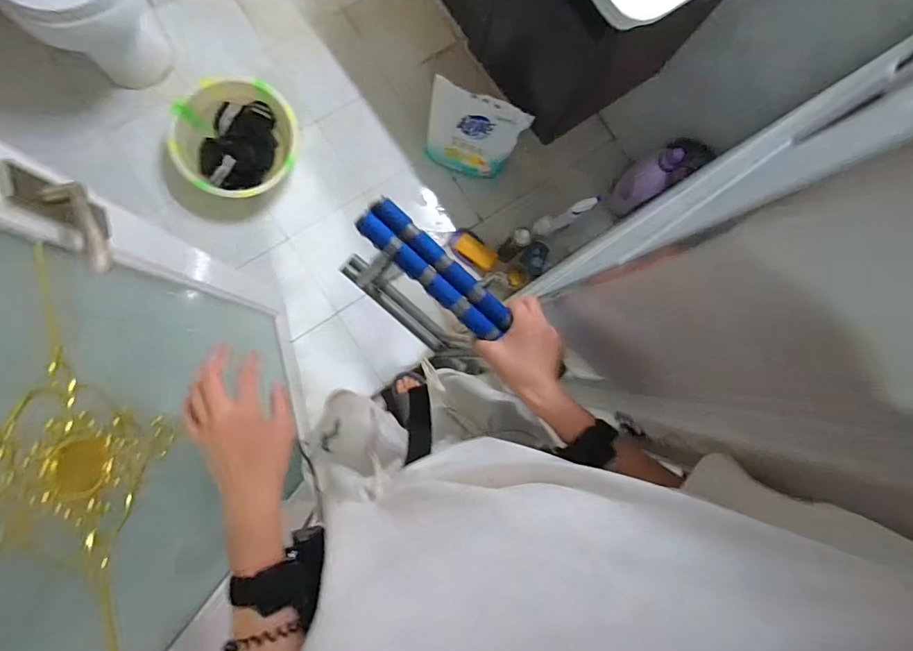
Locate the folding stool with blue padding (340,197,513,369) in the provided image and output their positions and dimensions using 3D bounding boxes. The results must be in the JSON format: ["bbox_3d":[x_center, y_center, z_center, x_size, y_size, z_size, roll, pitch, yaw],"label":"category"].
[{"bbox_3d":[-0.053,-0.037,0.683,0.253,0.380,0.048,42,77,-9],"label":"folding stool with blue padding"}]

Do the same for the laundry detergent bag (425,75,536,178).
[{"bbox_3d":[0.041,-0.589,1.407,0.277,0.365,0.112,19,84,-5],"label":"laundry detergent bag"}]

